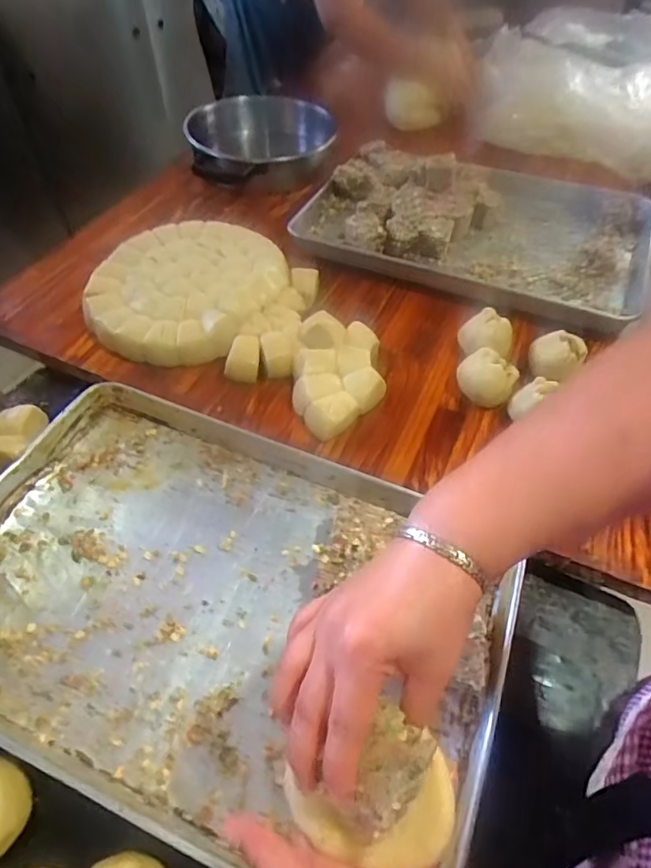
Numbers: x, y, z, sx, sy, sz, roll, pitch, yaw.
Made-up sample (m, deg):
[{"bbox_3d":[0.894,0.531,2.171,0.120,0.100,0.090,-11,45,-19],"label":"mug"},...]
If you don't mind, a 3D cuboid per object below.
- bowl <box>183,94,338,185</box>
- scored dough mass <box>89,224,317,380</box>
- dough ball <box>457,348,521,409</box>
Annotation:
[{"bbox_3d":[-0.143,-0.623,1.149,0.296,0.119,0.283,-2,52,-1],"label":"bowl"},{"bbox_3d":[-0.200,-0.225,0.853,0.350,0.072,0.318,8,52,7],"label":"scored dough mass"},{"bbox_3d":[0.224,-0.076,0.730,0.070,0.059,0.055,36,60,25],"label":"dough ball"}]

